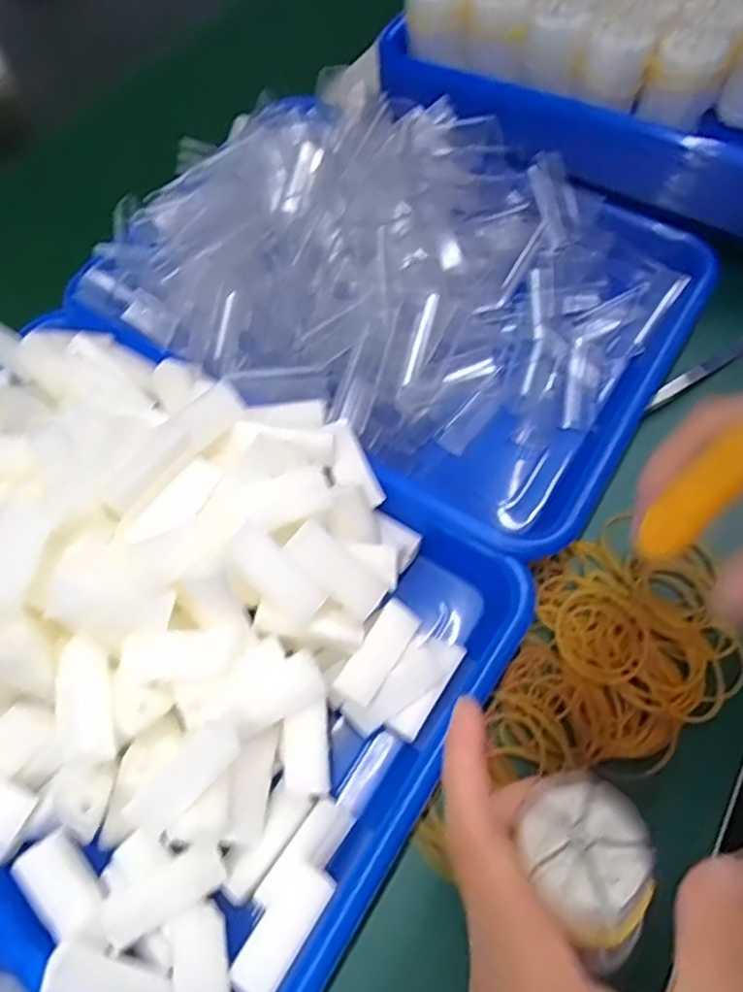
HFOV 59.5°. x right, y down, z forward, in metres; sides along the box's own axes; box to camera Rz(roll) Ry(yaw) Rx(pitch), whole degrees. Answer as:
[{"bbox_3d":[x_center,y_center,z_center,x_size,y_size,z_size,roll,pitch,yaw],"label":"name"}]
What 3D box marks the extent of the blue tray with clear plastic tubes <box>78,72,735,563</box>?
[{"bbox_3d":[0.018,-0.135,0.380,0.315,0.078,0.247,28,68,17],"label":"blue tray with clear plastic tubes"}]

